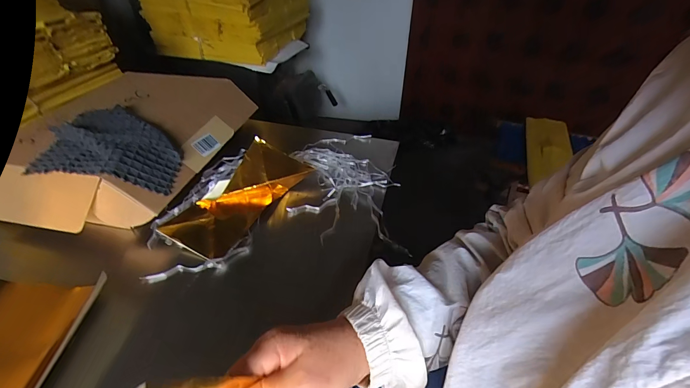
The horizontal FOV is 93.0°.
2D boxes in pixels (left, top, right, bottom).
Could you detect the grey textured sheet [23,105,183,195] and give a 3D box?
[{"bbox_3d":[-0.346,-0.072,0.499,0.190,0.057,0.162,3,42,4],"label":"grey textured sheet"}]

